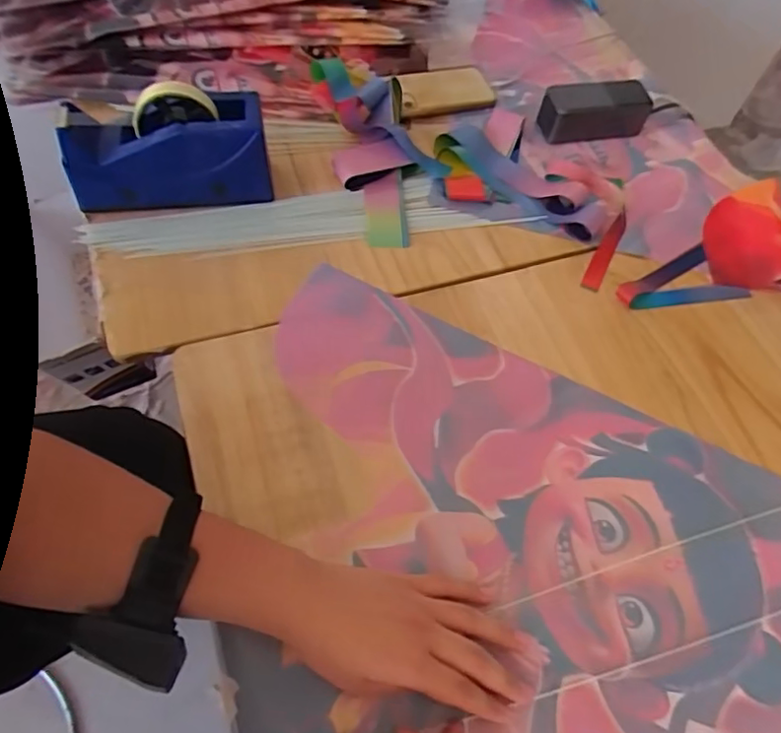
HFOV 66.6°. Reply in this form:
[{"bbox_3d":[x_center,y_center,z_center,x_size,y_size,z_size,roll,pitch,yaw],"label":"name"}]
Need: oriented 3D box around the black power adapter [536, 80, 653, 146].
[{"bbox_3d":[0.266,-0.333,0.776,0.135,0.047,0.061,-6,60,-8],"label":"black power adapter"}]

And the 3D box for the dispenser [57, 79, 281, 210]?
[{"bbox_3d":[-0.235,-0.224,0.631,0.201,0.129,0.060,-10,61,-11],"label":"dispenser"}]

